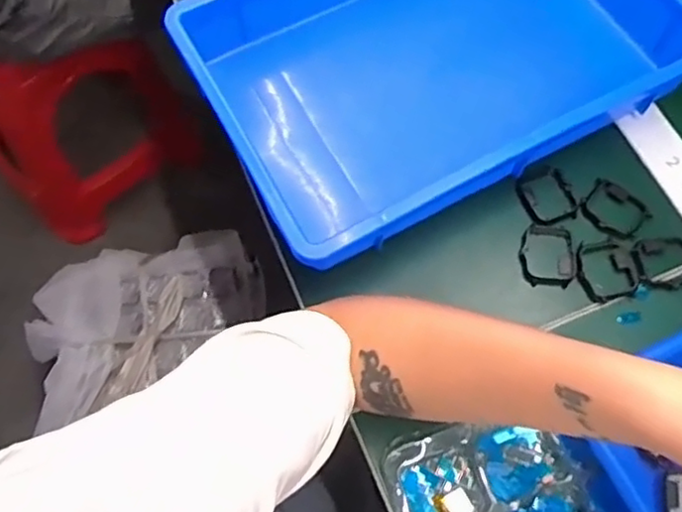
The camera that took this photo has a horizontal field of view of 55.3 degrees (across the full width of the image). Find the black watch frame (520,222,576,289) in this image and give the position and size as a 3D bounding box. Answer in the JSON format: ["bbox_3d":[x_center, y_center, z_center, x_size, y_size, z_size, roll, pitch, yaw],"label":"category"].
[{"bbox_3d":[0.153,-0.002,0.485,0.039,0.011,0.048,3,66,0],"label":"black watch frame"}]

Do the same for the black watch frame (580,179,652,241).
[{"bbox_3d":[0.208,-0.035,0.495,0.047,0.004,0.040,39,71,15],"label":"black watch frame"}]

